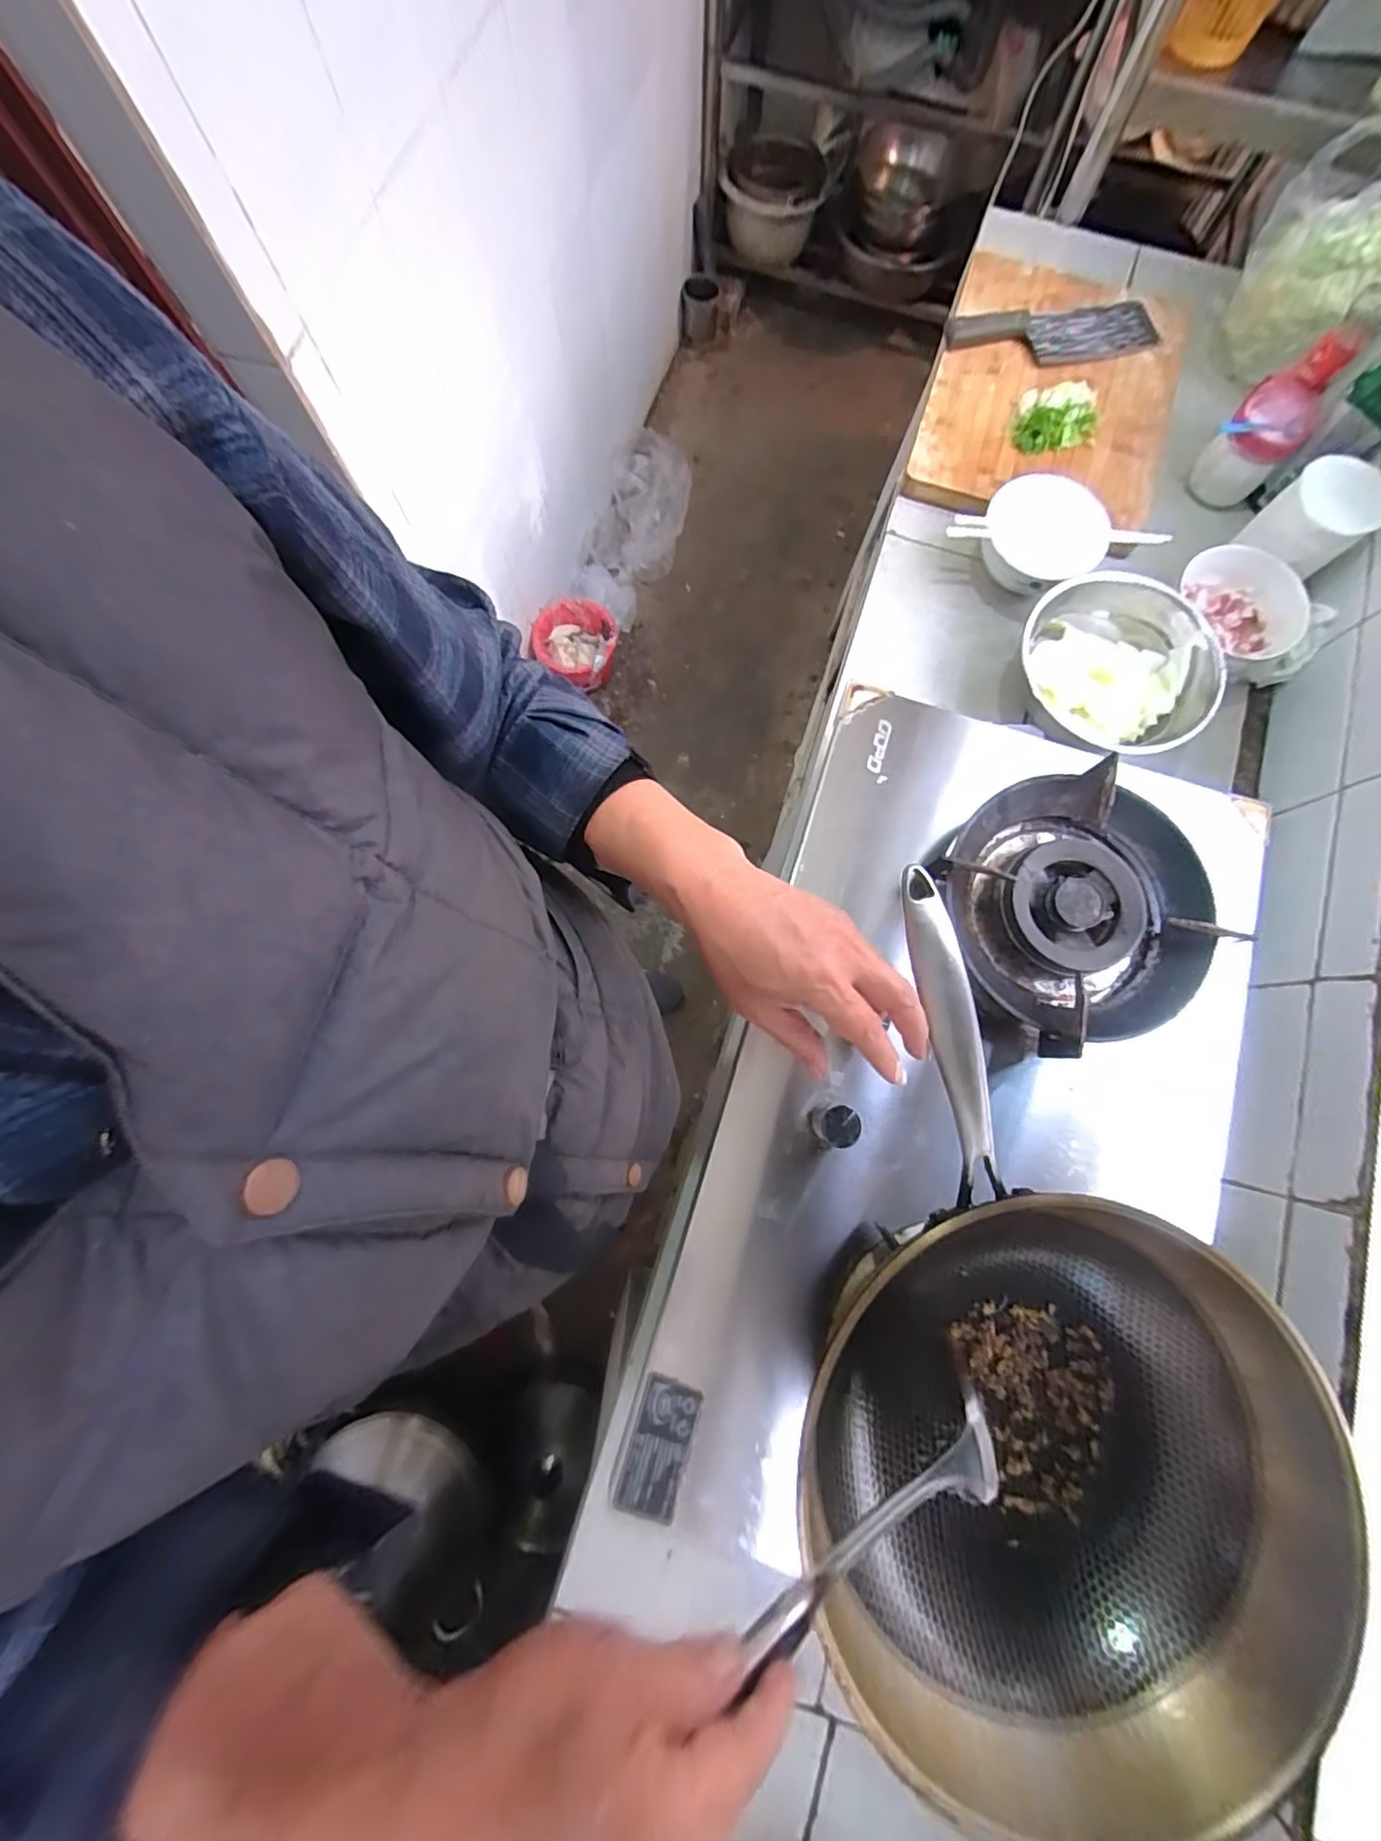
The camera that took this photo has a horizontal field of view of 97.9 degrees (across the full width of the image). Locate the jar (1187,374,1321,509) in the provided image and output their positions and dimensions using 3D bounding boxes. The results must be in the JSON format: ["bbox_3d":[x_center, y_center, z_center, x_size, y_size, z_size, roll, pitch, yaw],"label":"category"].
[{"bbox_3d":[0.669,-0.567,0.718,0.079,0.100,0.084,0,79,-1],"label":"jar"}]

